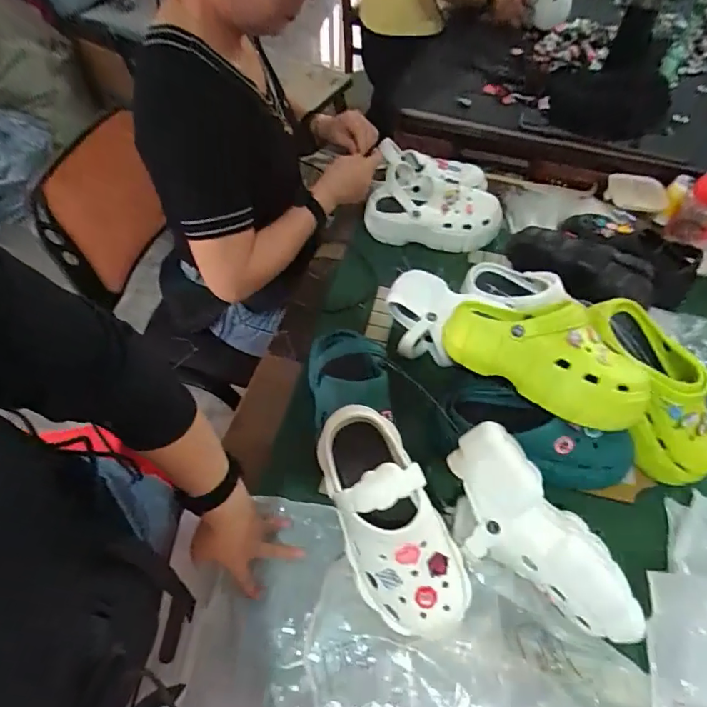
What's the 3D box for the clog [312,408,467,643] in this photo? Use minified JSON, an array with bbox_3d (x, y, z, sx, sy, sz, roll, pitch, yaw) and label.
[{"bbox_3d":[0.045,0.184,0.528,0.105,0.087,0.253,-21,91,-15],"label":"clog"}]

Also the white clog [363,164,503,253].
[{"bbox_3d":[0.152,-0.277,0.938,0.247,0.101,0.111,3,55,1],"label":"white clog"}]

